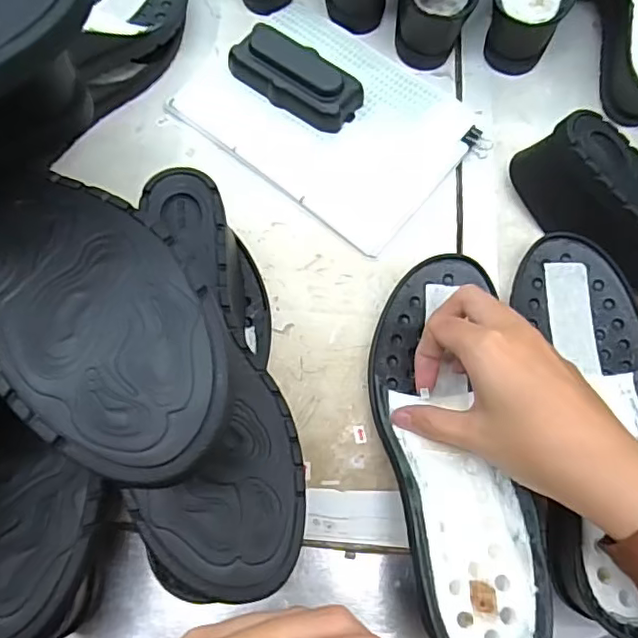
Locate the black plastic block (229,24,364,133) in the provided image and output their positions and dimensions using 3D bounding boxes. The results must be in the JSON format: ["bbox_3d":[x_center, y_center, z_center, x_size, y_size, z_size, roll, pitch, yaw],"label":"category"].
[{"bbox_3d":[-0.019,-0.191,0.461,0.103,0.028,0.048,37,72,10],"label":"black plastic block"}]

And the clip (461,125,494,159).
[{"bbox_3d":[0.130,-0.145,0.469,0.024,0.008,0.022,38,72,11],"label":"clip"}]

